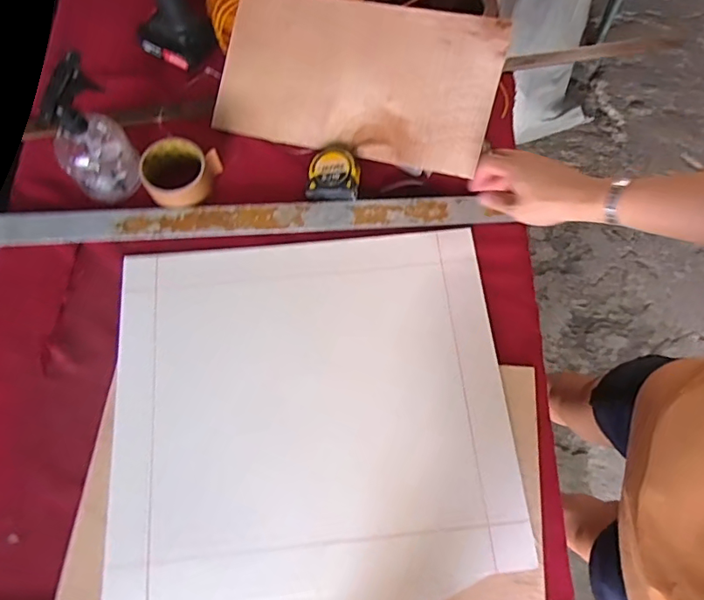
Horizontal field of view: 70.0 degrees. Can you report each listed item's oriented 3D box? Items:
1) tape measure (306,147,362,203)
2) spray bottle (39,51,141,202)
[{"bbox_3d":[-0.023,-0.165,0.673,0.066,0.033,0.070,8,71,3],"label":"tape measure"},{"bbox_3d":[-0.320,-0.196,0.610,0.089,0.163,0.080,-40,75,-13],"label":"spray bottle"}]

